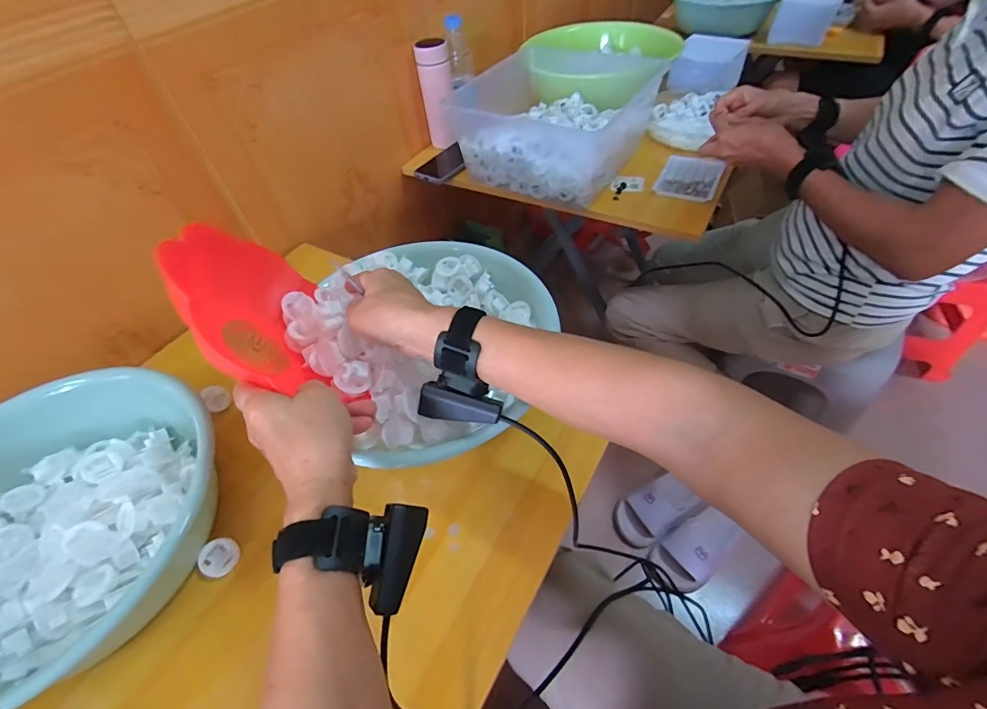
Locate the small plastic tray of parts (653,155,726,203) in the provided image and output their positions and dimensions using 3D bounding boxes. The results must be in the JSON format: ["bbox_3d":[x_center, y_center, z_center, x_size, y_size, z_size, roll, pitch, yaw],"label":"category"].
[{"bbox_3d":[0.340,-0.307,0.760,0.100,0.016,0.133,21,56,21],"label":"small plastic tray of parts"}]

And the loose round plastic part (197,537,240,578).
[{"bbox_3d":[-0.263,0.195,0.417,0.033,0.004,0.033,22,50,-29],"label":"loose round plastic part"}]

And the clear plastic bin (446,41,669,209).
[{"bbox_3d":[0.101,-0.439,0.813,0.329,0.120,0.305,27,59,24],"label":"clear plastic bin"}]

